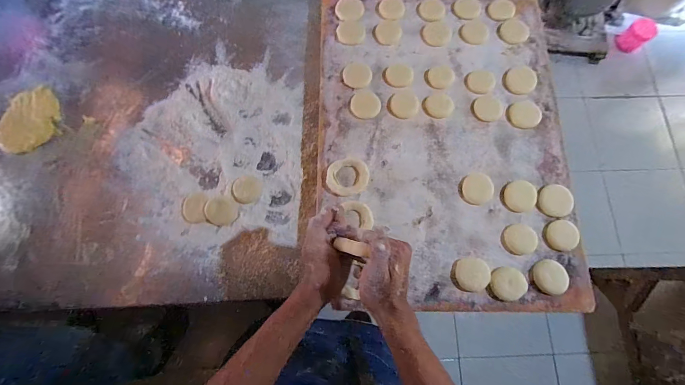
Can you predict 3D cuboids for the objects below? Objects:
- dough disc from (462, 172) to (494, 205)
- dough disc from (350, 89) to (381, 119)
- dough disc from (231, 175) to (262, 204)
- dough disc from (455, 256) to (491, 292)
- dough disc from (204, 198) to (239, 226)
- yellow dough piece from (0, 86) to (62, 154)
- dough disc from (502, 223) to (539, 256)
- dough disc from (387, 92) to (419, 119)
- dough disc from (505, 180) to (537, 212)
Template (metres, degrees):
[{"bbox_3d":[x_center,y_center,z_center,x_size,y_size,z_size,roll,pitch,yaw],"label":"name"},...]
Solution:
[{"bbox_3d":[0.221,-0.006,0.528,0.048,0.005,0.052,0,75,-1],"label":"dough disc"},{"bbox_3d":[0.041,-0.155,0.570,0.051,0.004,0.055,0,75,-1],"label":"dough disc"},{"bbox_3d":[-0.164,-0.005,0.558,0.049,0.007,0.047,0,75,-1],"label":"dough disc"},{"bbox_3d":[0.197,0.123,0.488,0.050,0.009,0.047,0,75,-1],"label":"dough disc"},{"bbox_3d":[-0.202,0.032,0.542,0.052,0.008,0.044,10,75,1],"label":"dough disc"},{"bbox_3d":[-0.563,-0.123,0.581,0.108,0.024,0.116,0,75,-1],"label":"yellow dough piece"},{"bbox_3d":[0.276,0.072,0.505,0.048,0.009,0.047,0,75,-1],"label":"dough disc"},{"bbox_3d":[0.107,-0.153,0.570,0.053,0.004,0.050,0,75,-1],"label":"dough disc"},{"bbox_3d":[0.287,0.007,0.521,0.047,0.015,0.048,0,75,-1],"label":"dough disc"}]

